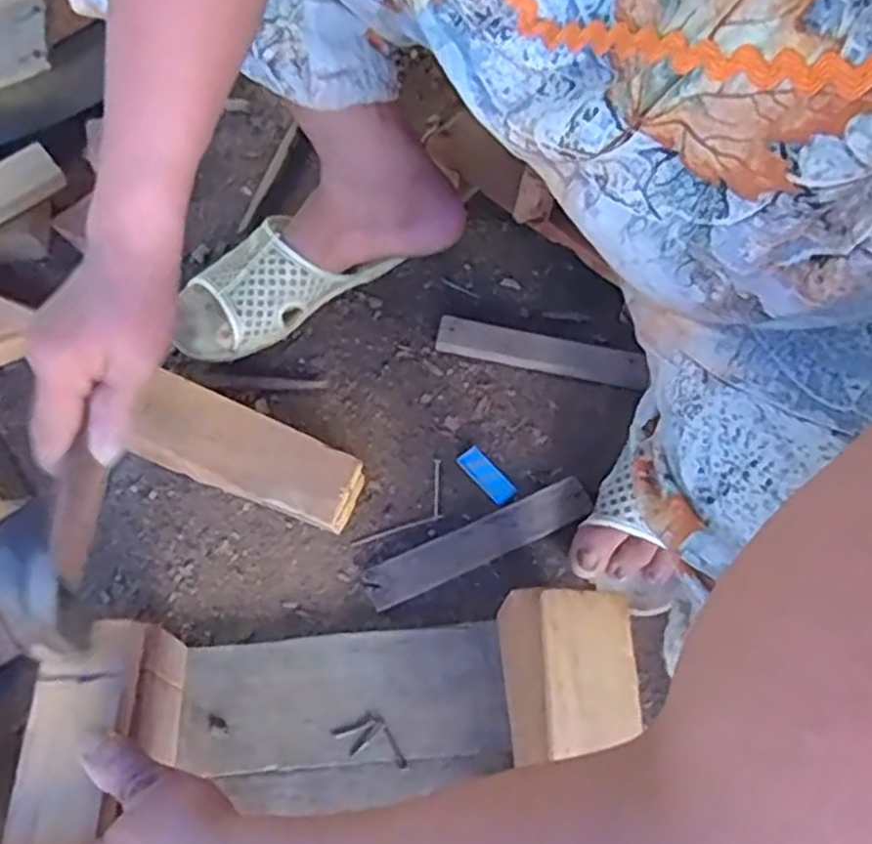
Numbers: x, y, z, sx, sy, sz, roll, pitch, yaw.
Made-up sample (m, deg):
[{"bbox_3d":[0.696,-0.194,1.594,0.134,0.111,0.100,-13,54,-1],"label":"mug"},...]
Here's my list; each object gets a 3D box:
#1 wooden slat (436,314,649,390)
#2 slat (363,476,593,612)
[{"bbox_3d":[0.083,-0.056,0.601,0.163,0.010,0.033,12,81,1],"label":"wooden slat"},{"bbox_3d":[0.031,0.085,0.539,0.168,0.012,0.029,-24,69,-11],"label":"slat"}]

